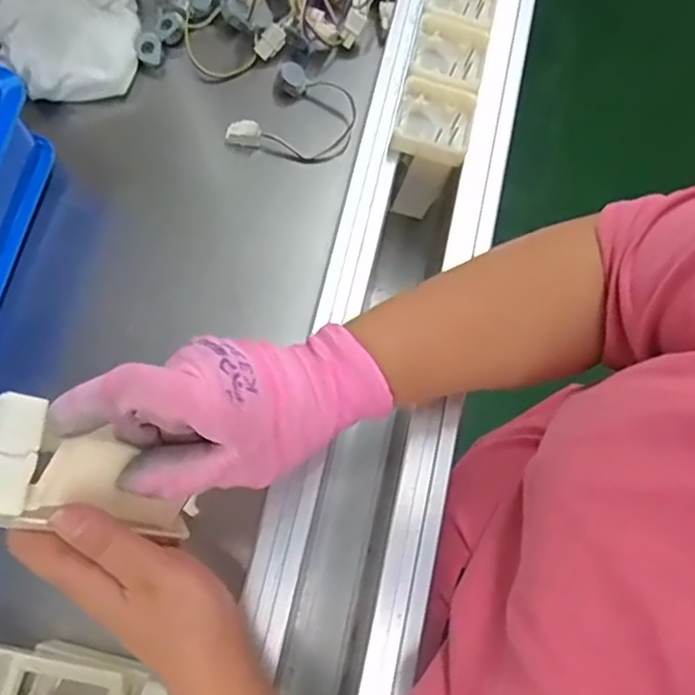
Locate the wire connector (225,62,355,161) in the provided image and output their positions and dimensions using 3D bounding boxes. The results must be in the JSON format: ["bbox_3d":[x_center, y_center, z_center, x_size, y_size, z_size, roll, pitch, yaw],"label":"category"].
[{"bbox_3d":[-0.048,-0.206,0.601,0.079,0.034,0.101,37,75,9],"label":"wire connector"}]

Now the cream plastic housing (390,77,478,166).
[{"bbox_3d":[0.060,-0.157,0.453,0.050,0.022,0.053,12,72,2],"label":"cream plastic housing"}]

